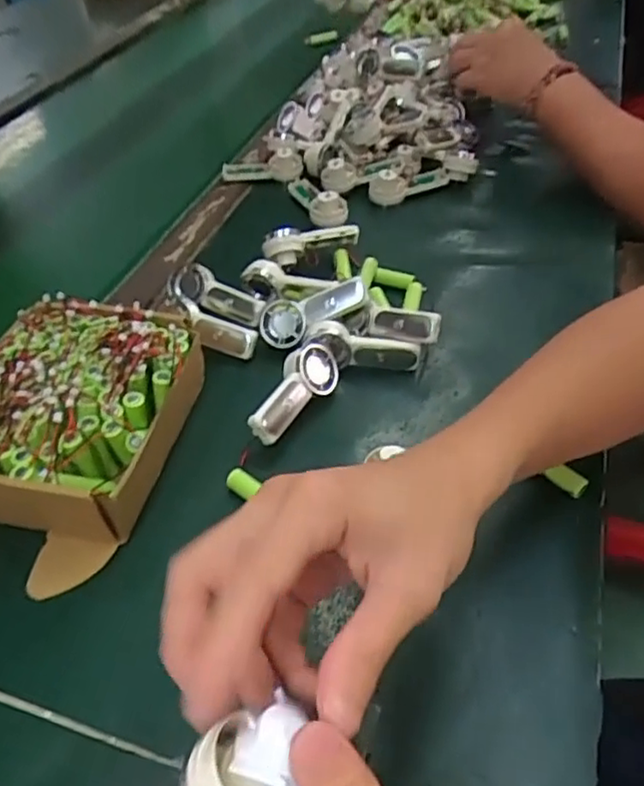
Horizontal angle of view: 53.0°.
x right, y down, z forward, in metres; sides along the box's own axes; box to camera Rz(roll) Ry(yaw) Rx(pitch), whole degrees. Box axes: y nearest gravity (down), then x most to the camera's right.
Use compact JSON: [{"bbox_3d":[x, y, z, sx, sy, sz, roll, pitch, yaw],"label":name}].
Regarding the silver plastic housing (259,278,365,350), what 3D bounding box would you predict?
[{"bbox_3d":[-0.008,-0.070,0.539,0.093,0.025,0.036,-22,43,15],"label":"silver plastic housing"}]

